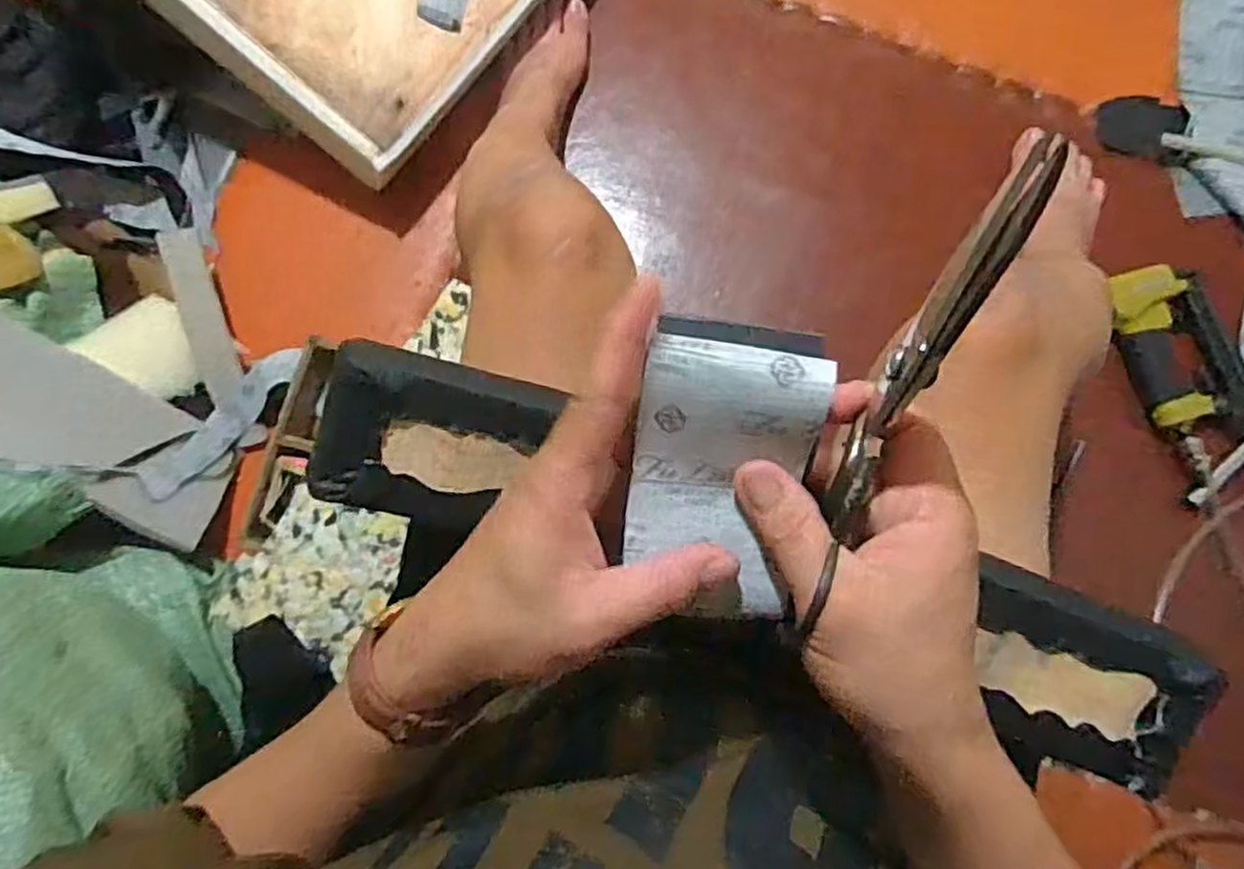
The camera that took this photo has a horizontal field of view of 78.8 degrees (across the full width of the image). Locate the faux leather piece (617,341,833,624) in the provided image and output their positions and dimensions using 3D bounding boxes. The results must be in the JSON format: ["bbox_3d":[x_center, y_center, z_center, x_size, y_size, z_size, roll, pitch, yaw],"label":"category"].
[{"bbox_3d":[0.039,0.020,0.304,0.068,0.013,0.111,8,112,6],"label":"faux leather piece"}]

